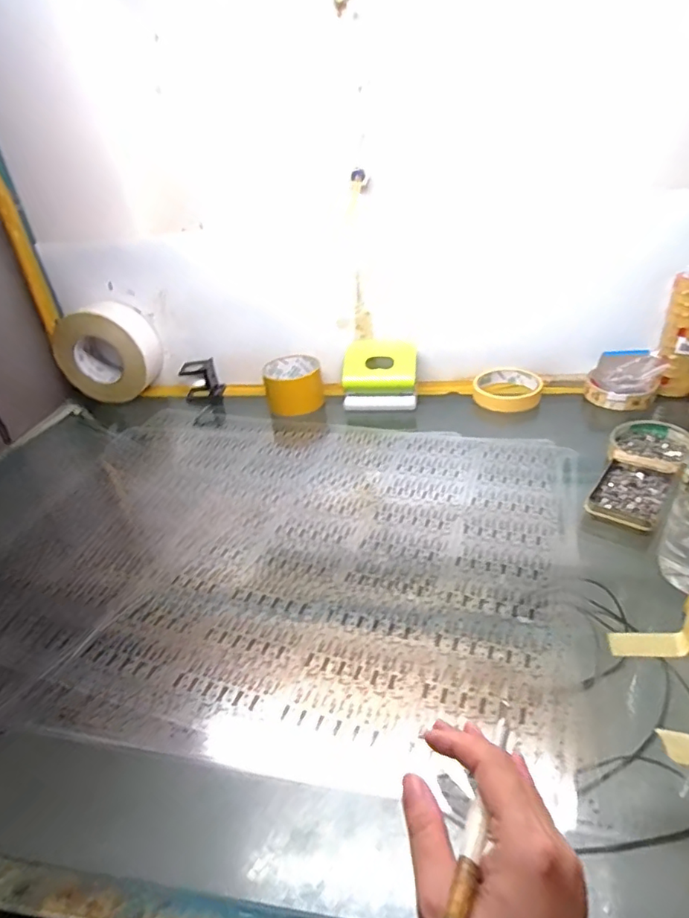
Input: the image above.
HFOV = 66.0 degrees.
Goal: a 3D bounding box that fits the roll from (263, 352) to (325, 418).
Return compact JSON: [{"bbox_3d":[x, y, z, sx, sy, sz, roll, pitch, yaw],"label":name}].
[{"bbox_3d":[-0.074,-0.111,0.765,0.083,0.054,0.075,-11,33,-5],"label":"roll"}]

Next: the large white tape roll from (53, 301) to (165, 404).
[{"bbox_3d":[-0.357,-0.161,0.819,0.155,0.143,0.069,-7,33,1],"label":"large white tape roll"}]

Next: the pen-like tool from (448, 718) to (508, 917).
[{"bbox_3d":[0.058,0.177,0.240,0.009,0.008,0.131,10,34,25],"label":"pen-like tool"}]

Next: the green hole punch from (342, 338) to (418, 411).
[{"bbox_3d":[0.048,-0.117,0.731,0.103,0.073,0.064,0,34,12],"label":"green hole punch"}]

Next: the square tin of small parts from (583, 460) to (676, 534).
[{"bbox_3d":[0.277,0.034,0.513,0.059,0.013,0.096,19,41,35],"label":"square tin of small parts"}]

